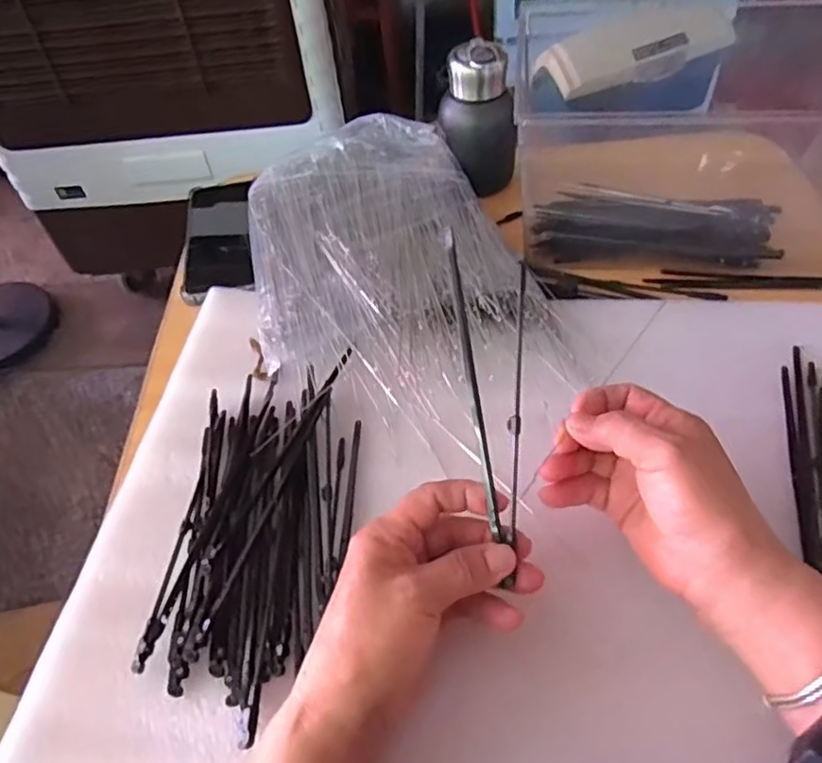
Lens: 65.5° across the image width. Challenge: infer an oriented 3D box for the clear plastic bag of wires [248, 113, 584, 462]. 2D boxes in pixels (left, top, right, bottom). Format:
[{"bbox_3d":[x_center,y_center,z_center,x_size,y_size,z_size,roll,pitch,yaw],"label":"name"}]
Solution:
[{"bbox_3d":[-0.019,-0.092,0.502,0.208,0.057,0.303,-16,51,-9],"label":"clear plastic bag of wires"}]

